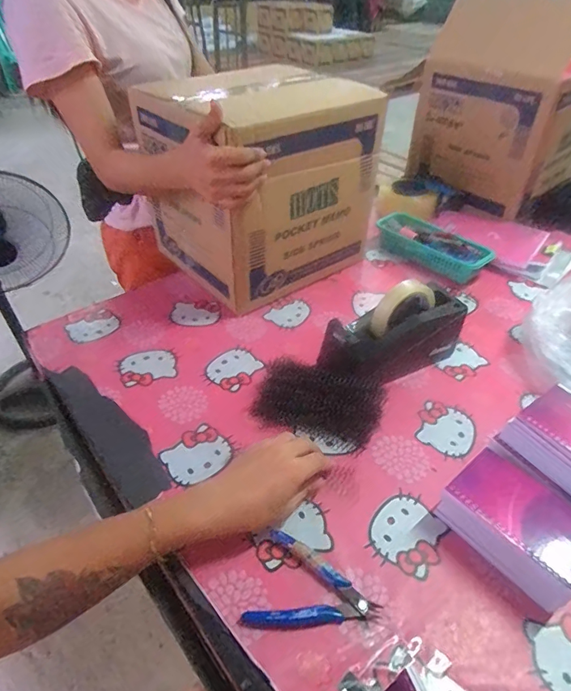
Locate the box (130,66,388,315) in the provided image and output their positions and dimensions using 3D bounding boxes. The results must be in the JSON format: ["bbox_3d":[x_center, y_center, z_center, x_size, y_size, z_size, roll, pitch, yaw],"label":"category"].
[{"bbox_3d":[-0.043,-0.286,0.795,0.326,0.296,0.291,-26,48,-27],"label":"box"}]

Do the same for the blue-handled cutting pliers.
[{"bbox_3d":[0.029,0.229,0.425,0.116,0.013,0.086,11,42,11],"label":"blue-handled cutting pliers"}]

